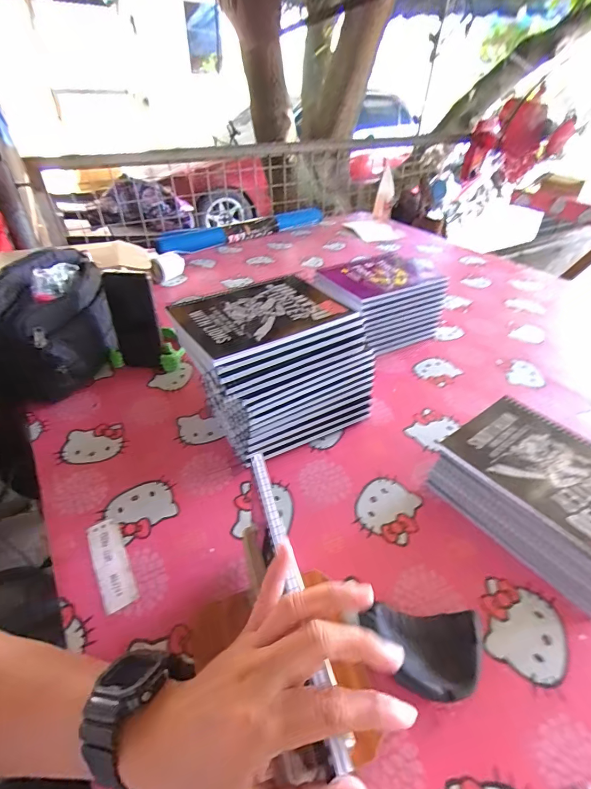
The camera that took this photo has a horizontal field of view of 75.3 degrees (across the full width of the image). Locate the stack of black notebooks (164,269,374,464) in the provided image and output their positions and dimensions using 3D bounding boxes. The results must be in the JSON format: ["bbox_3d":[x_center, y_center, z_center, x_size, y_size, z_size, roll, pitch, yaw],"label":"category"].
[{"bbox_3d":[-0.027,-0.038,0.533,0.228,0.174,0.163,-19,43,-22],"label":"stack of black notebooks"}]

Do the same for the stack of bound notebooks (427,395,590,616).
[{"bbox_3d":[0.287,0.108,0.442,0.165,0.062,0.205,-26,45,-28],"label":"stack of bound notebooks"}]

